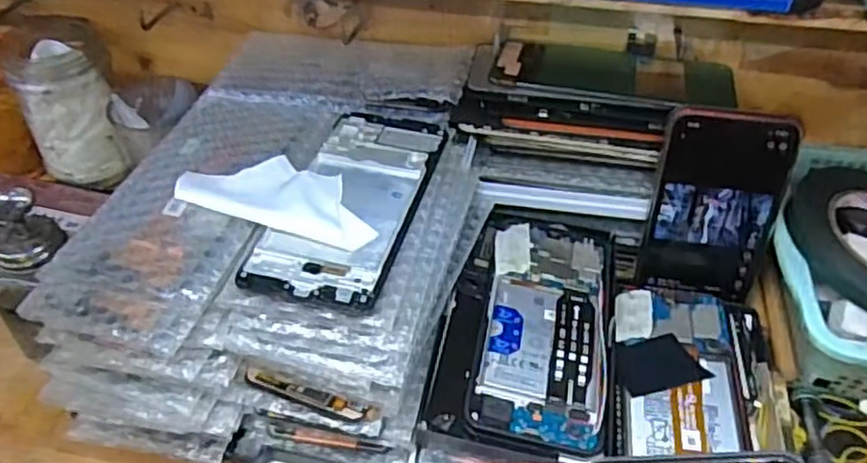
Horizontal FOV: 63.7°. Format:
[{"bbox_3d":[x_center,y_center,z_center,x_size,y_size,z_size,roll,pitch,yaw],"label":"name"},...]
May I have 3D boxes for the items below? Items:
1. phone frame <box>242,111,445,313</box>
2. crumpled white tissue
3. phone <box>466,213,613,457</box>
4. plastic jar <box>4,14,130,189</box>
[{"bbox_3d":[-0.043,-0.020,0.385,0.069,0.005,0.148,10,45,12],"label":"phone frame"},{"bbox_3d":[-0.081,-0.022,0.383,0.108,0.009,0.051,14,46,15],"label":"crumpled white tissue"},{"bbox_3d":[0.070,0.054,0.425,0.079,0.007,0.165,12,48,2],"label":"phone"},{"bbox_3d":[-0.296,-0.105,0.571,0.076,0.121,0.076,-13,41,-12],"label":"plastic jar"}]

